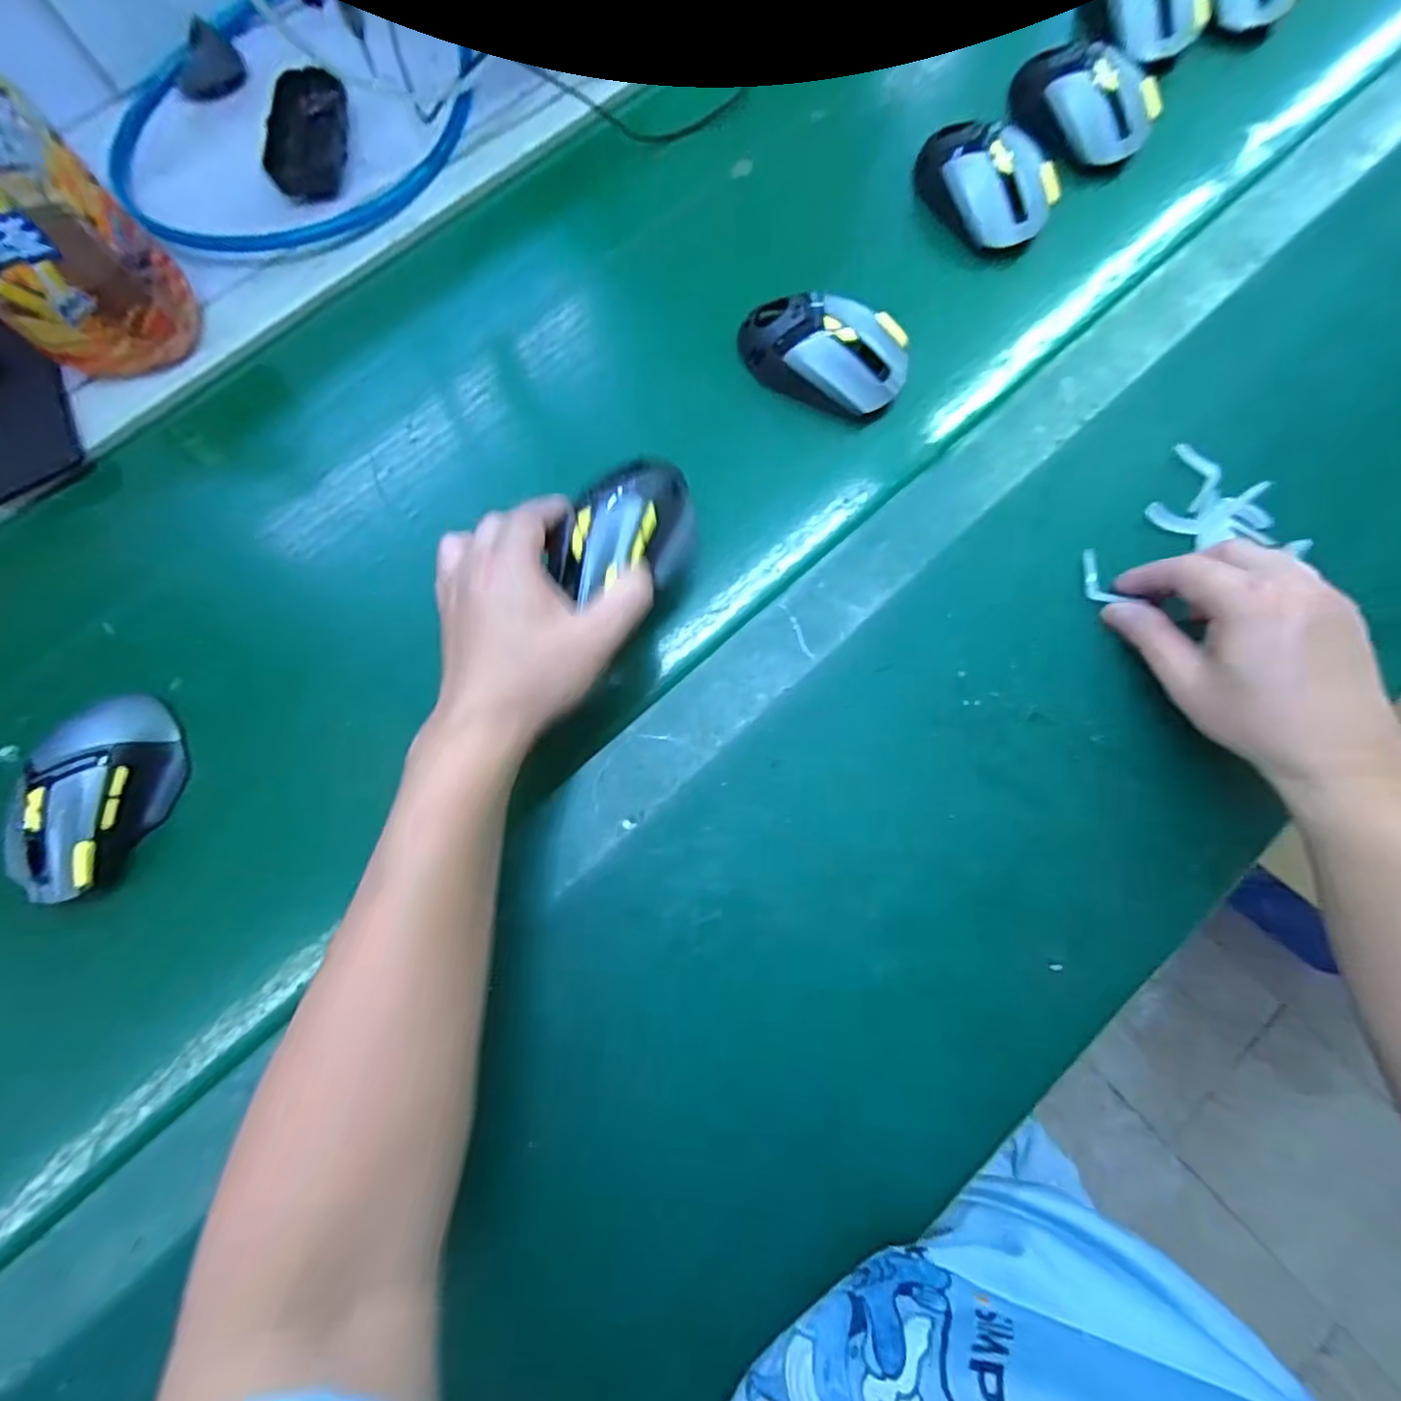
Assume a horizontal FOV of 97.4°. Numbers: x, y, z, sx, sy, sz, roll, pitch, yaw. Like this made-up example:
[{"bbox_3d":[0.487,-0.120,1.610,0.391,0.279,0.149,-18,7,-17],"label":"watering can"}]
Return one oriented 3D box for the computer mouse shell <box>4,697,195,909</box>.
[{"bbox_3d":[-0.350,0.054,0.354,0.060,0.038,0.115,18,79,4],"label":"computer mouse shell"}]

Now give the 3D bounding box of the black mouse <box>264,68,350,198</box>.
[{"bbox_3d":[-0.301,-0.428,0.471,0.046,0.030,0.117,1,78,2],"label":"black mouse"}]

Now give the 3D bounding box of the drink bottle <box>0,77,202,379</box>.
[{"bbox_3d":[-0.395,-0.285,0.349,0.087,0.188,0.084,0,78,1],"label":"drink bottle"}]

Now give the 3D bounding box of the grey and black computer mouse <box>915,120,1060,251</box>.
[{"bbox_3d":[0.213,-0.380,0.453,0.068,0.038,0.108,-22,79,-4],"label":"grey and black computer mouse"}]

